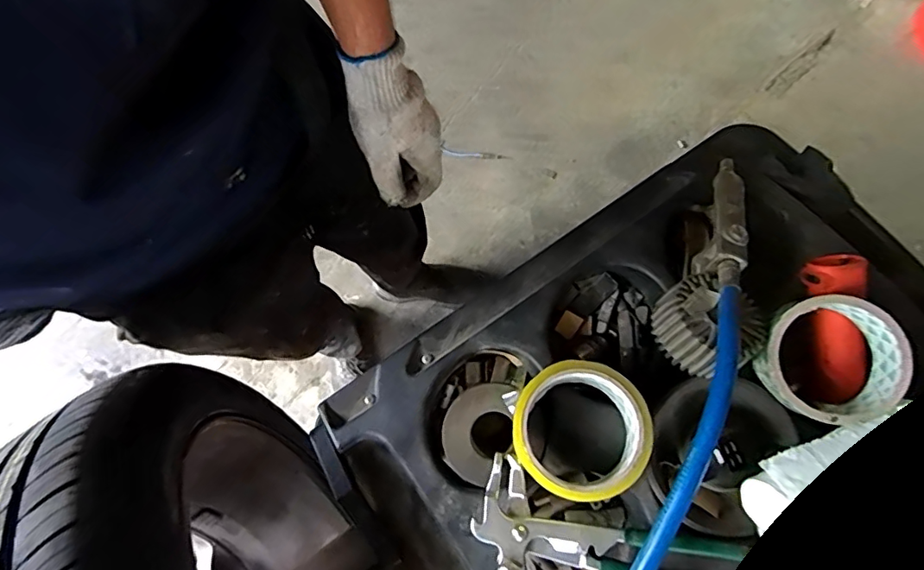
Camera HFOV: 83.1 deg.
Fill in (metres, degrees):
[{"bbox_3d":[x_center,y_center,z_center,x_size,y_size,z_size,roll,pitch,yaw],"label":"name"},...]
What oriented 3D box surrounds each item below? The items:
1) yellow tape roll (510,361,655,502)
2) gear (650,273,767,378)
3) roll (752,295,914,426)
[{"bbox_3d":[0.082,0.102,0.374,0.092,0.048,0.089,0,76,1],"label":"yellow tape roll"},{"bbox_3d":[0.181,0.026,0.377,0.071,0.032,0.067,0,76,1],"label":"gear"},{"bbox_3d":[0.259,0.053,0.369,0.087,0.044,0.084,0,76,1],"label":"roll"}]

